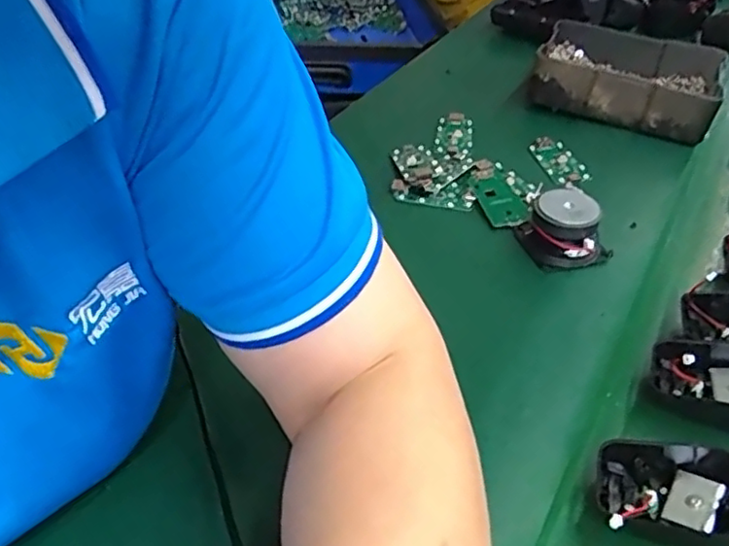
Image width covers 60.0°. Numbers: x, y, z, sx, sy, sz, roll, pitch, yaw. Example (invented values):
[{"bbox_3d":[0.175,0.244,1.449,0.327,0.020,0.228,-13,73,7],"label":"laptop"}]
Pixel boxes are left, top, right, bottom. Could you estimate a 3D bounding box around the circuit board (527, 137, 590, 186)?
[{"bbox_3d":[0.162,-0.097,0.531,0.029,0.008,0.060,-13,47,-11],"label":"circuit board"}]

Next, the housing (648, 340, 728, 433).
[{"bbox_3d":[0.191,0.060,0.342,0.067,0.038,0.048,25,51,23],"label":"housing"}]

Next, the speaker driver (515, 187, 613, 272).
[{"bbox_3d":[0.137,-0.029,0.434,0.048,0.038,0.054,-17,48,-15],"label":"speaker driver"}]

